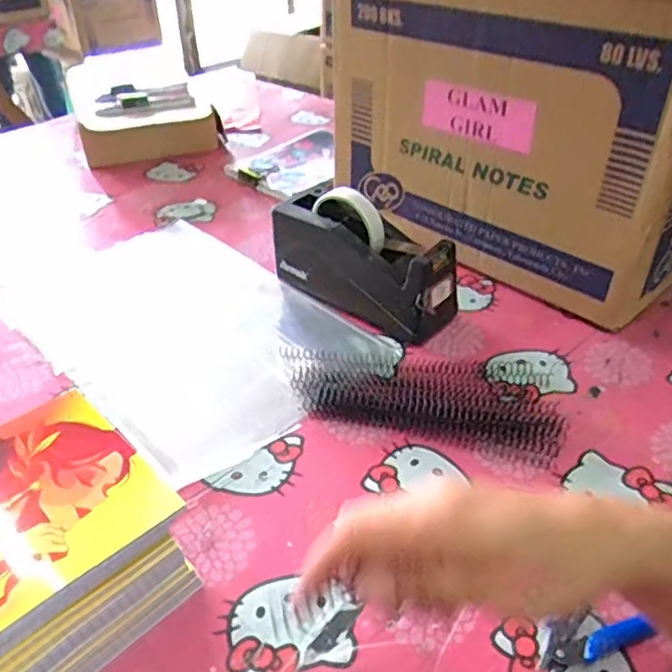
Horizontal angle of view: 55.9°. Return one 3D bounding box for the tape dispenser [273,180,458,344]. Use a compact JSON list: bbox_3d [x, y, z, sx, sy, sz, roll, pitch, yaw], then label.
[{"bbox_3d":[0.028,-0.086,0.660,0.201,0.110,0.076,26,46,31],"label":"tape dispenser"}]

